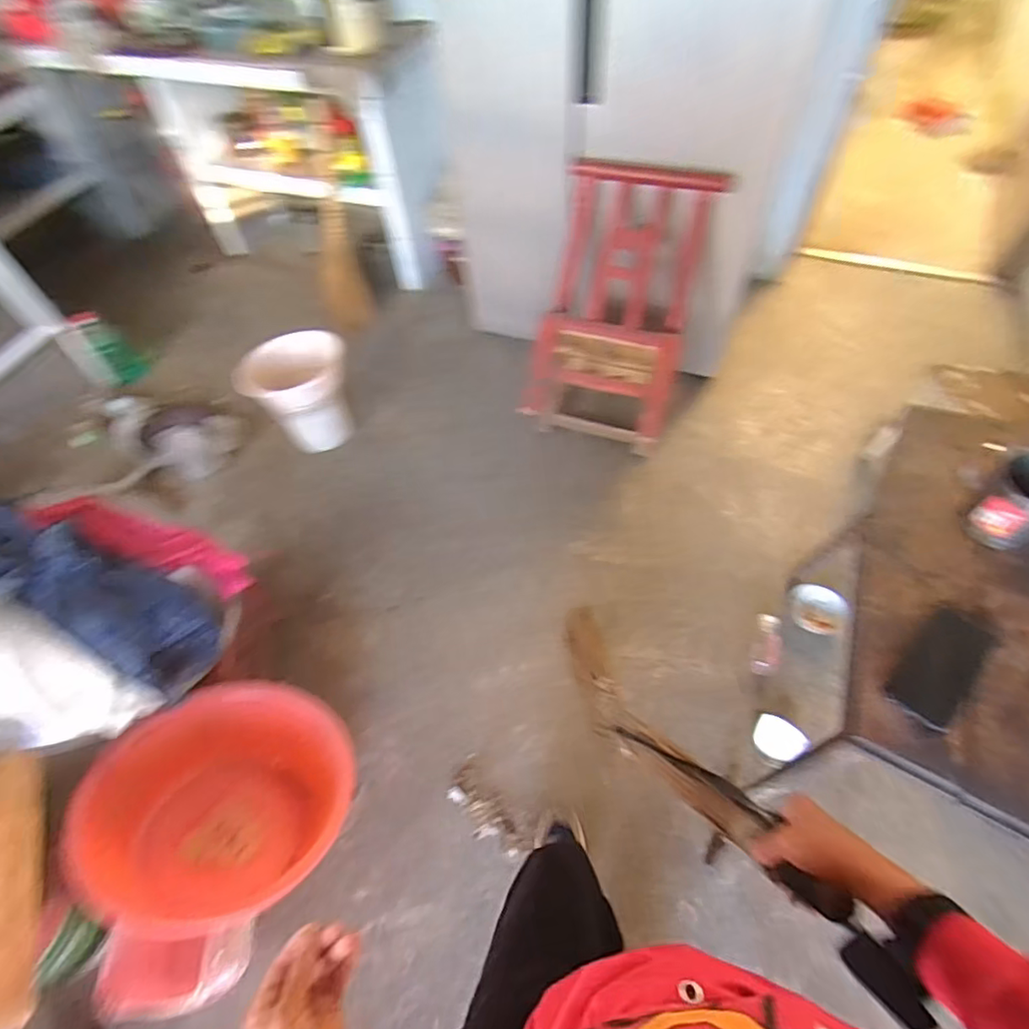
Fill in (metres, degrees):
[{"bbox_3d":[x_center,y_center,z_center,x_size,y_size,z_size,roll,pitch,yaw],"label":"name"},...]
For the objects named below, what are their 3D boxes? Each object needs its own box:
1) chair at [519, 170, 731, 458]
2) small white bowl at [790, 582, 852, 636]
[{"bbox_3d":[0.276,-0.570,1.587,0.438,0.621,0.413,17,59,15],"label":"chair"},{"bbox_3d":[0.770,0.238,1.400,0.122,0.061,0.134,-37,61,-19],"label":"small white bowl"}]

